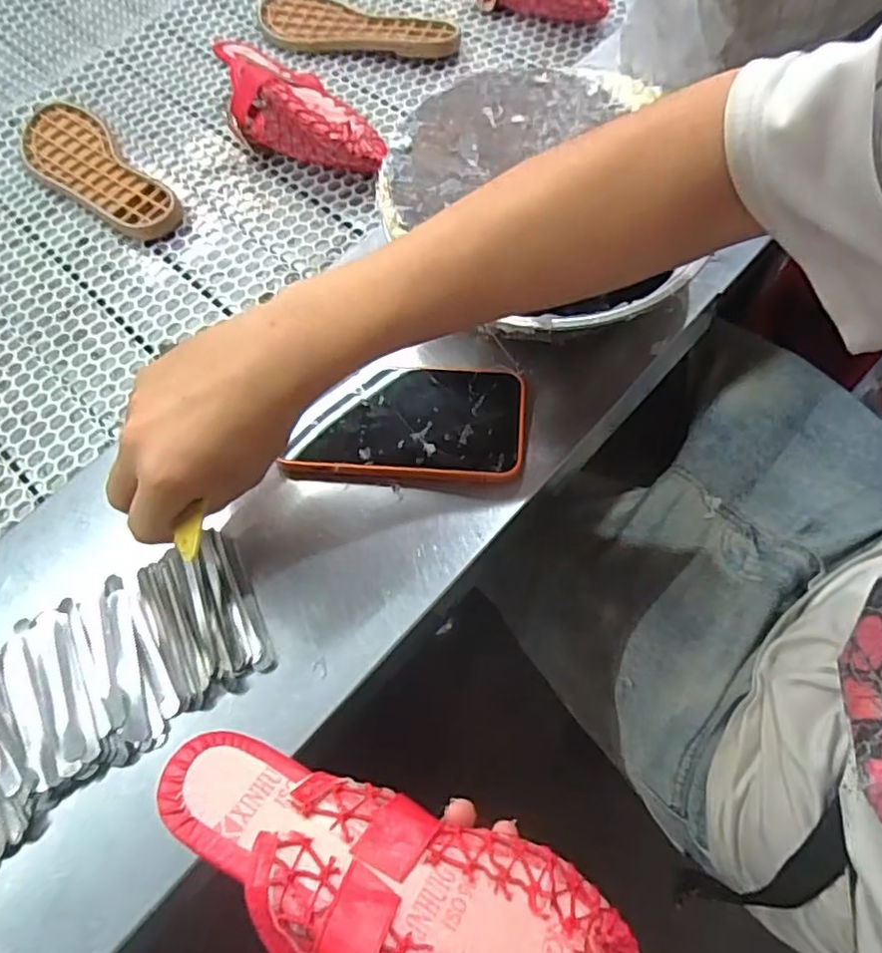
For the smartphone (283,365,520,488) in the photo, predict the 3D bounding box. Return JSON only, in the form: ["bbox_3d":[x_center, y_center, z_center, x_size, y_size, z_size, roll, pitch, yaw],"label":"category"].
[{"bbox_3d":[-0.021,-0.034,0.411,0.149,0.011,0.084,2,68,4],"label":"smartphone"}]

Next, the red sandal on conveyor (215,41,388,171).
[{"bbox_3d":[-0.138,-0.331,0.560,0.203,0.057,0.090,39,75,17],"label":"red sandal on conveyor"}]

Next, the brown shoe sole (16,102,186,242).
[{"bbox_3d":[-0.319,-0.280,0.568,0.074,0.015,0.215,-42,71,-13],"label":"brown shoe sole"}]

